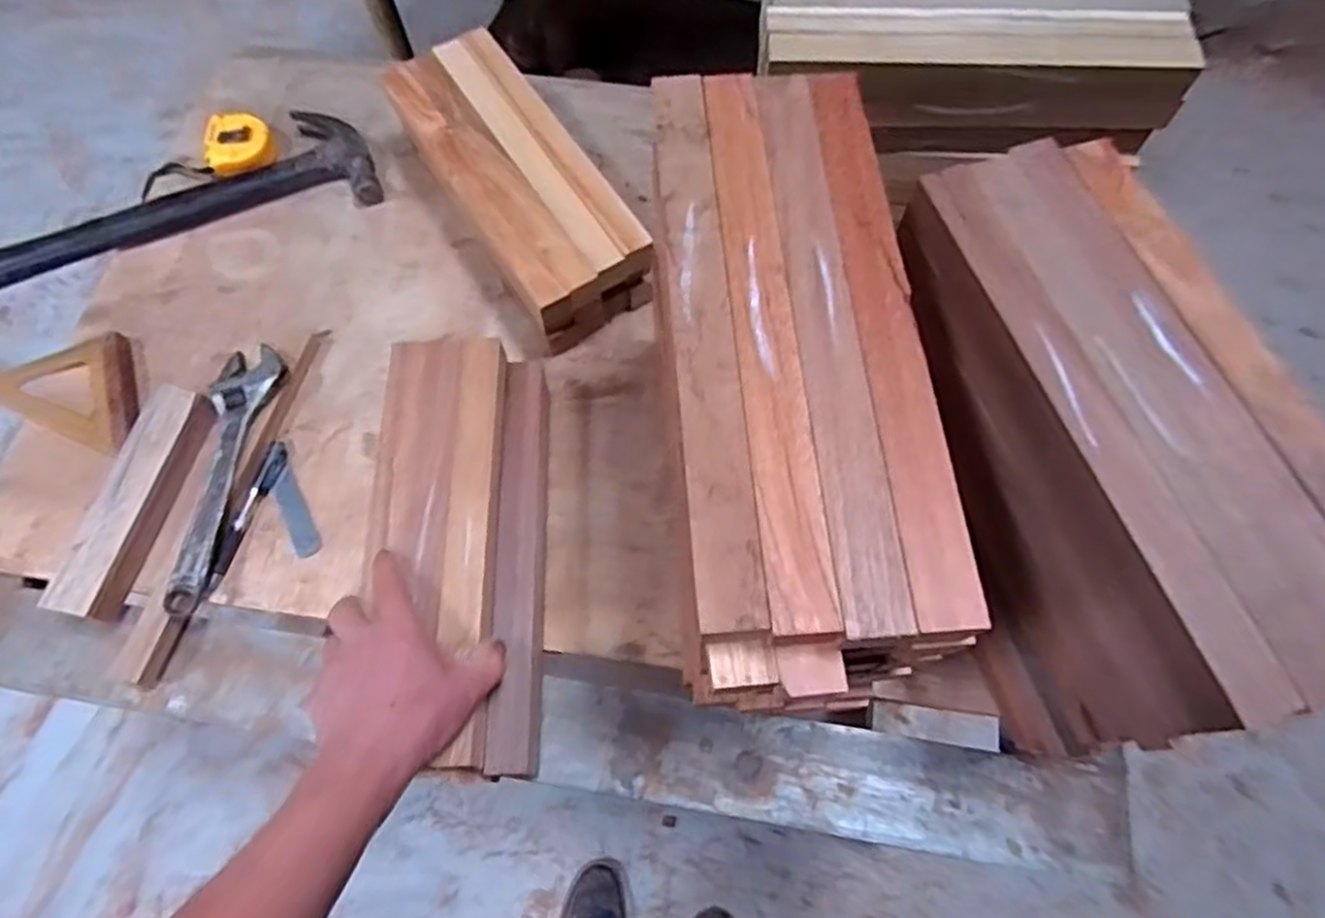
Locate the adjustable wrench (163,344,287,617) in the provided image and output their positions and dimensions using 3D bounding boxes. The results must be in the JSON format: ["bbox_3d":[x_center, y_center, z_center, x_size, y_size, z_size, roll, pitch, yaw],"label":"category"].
[{"bbox_3d":[-0.382,0.010,0.628,0.049,0.010,0.236,11,68,-5],"label":"adjustable wrench"}]

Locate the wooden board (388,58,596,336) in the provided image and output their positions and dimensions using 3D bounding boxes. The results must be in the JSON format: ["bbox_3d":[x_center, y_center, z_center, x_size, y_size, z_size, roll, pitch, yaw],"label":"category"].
[{"bbox_3d":[-0.169,-0.259,0.693,0.061,0.044,0.319,-31,70,-12],"label":"wooden board"}]

